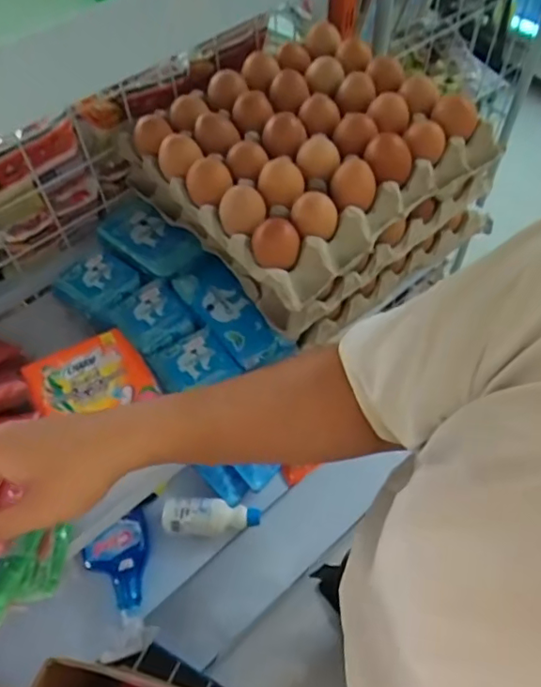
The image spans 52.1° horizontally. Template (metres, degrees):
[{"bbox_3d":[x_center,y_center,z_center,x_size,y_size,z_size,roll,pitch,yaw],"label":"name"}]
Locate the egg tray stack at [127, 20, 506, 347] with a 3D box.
[{"bbox_3d":[0.030,-0.195,0.616,0.289,0.156,0.307,-37,63,-20],"label":"egg tray stack"}]

